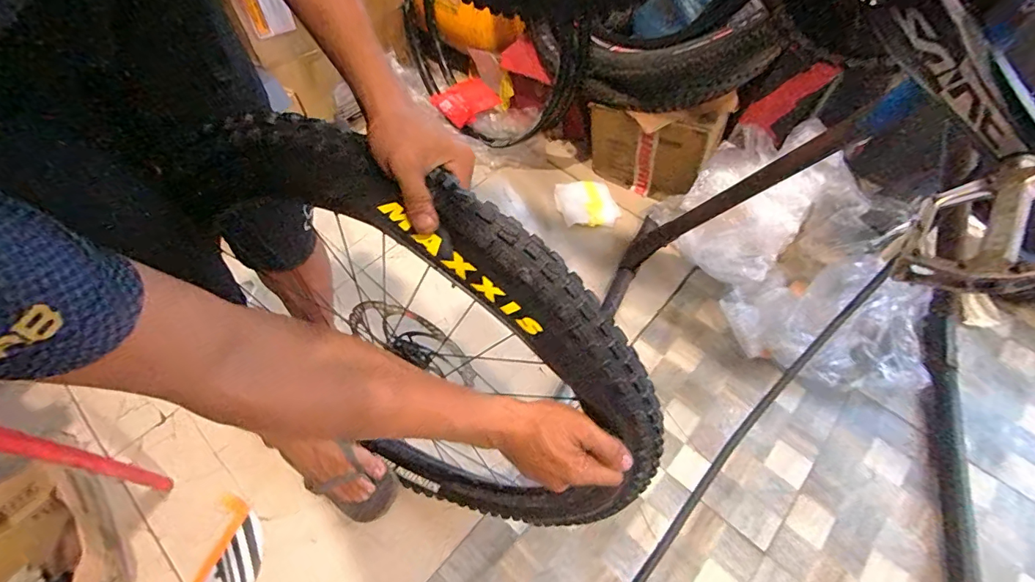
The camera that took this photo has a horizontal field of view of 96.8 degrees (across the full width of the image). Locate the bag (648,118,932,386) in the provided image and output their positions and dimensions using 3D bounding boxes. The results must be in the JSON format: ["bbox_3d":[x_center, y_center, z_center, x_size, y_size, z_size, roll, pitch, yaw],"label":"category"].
[{"bbox_3d":[0.622,-0.091,1.042,0.406,0.167,0.661,-17,59,-10],"label":"bag"}]

